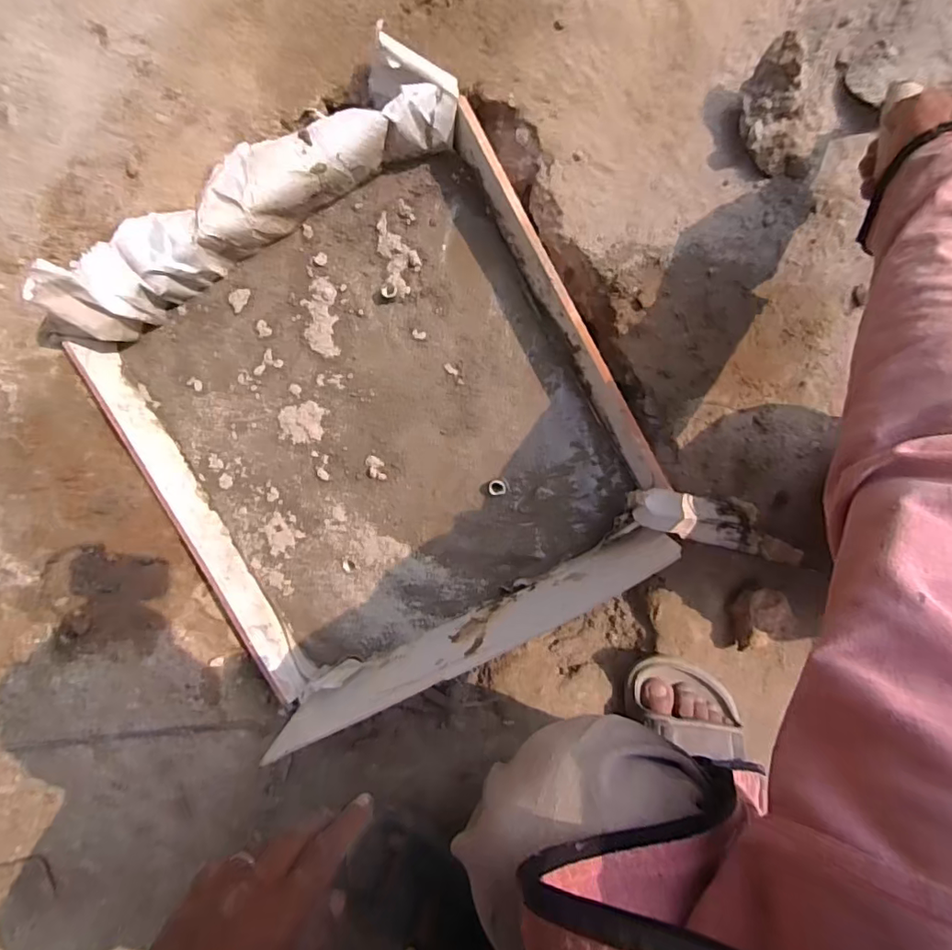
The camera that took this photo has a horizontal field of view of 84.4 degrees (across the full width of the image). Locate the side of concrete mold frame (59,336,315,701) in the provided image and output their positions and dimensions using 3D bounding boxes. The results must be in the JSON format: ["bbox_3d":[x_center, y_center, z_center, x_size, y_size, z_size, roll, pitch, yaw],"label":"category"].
[{"bbox_3d":[-0.342,0.050,0.628,0.027,0.049,0.487,-32,89,4],"label":"side of concrete mold frame"}]

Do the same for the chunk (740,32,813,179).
[{"bbox_3d":[0.287,-0.345,0.505,0.052,0.049,0.119,-18,108,4],"label":"chunk"}]

